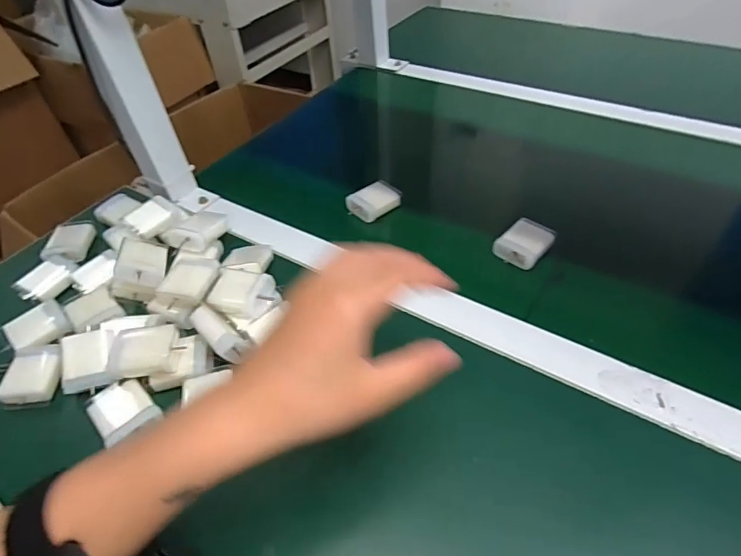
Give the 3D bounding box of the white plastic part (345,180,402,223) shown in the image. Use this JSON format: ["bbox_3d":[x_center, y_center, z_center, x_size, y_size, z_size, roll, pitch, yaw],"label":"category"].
[{"bbox_3d":[0.004,-0.087,0.525,0.055,0.020,0.042,-27,50,-20],"label":"white plastic part"}]

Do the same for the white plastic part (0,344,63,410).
[{"bbox_3d":[-0.308,0.082,0.393,0.097,0.024,0.051,4,47,9],"label":"white plastic part"}]

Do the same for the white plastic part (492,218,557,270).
[{"bbox_3d":[0.155,-0.035,0.463,0.045,0.015,0.055,31,56,29],"label":"white plastic part"}]

